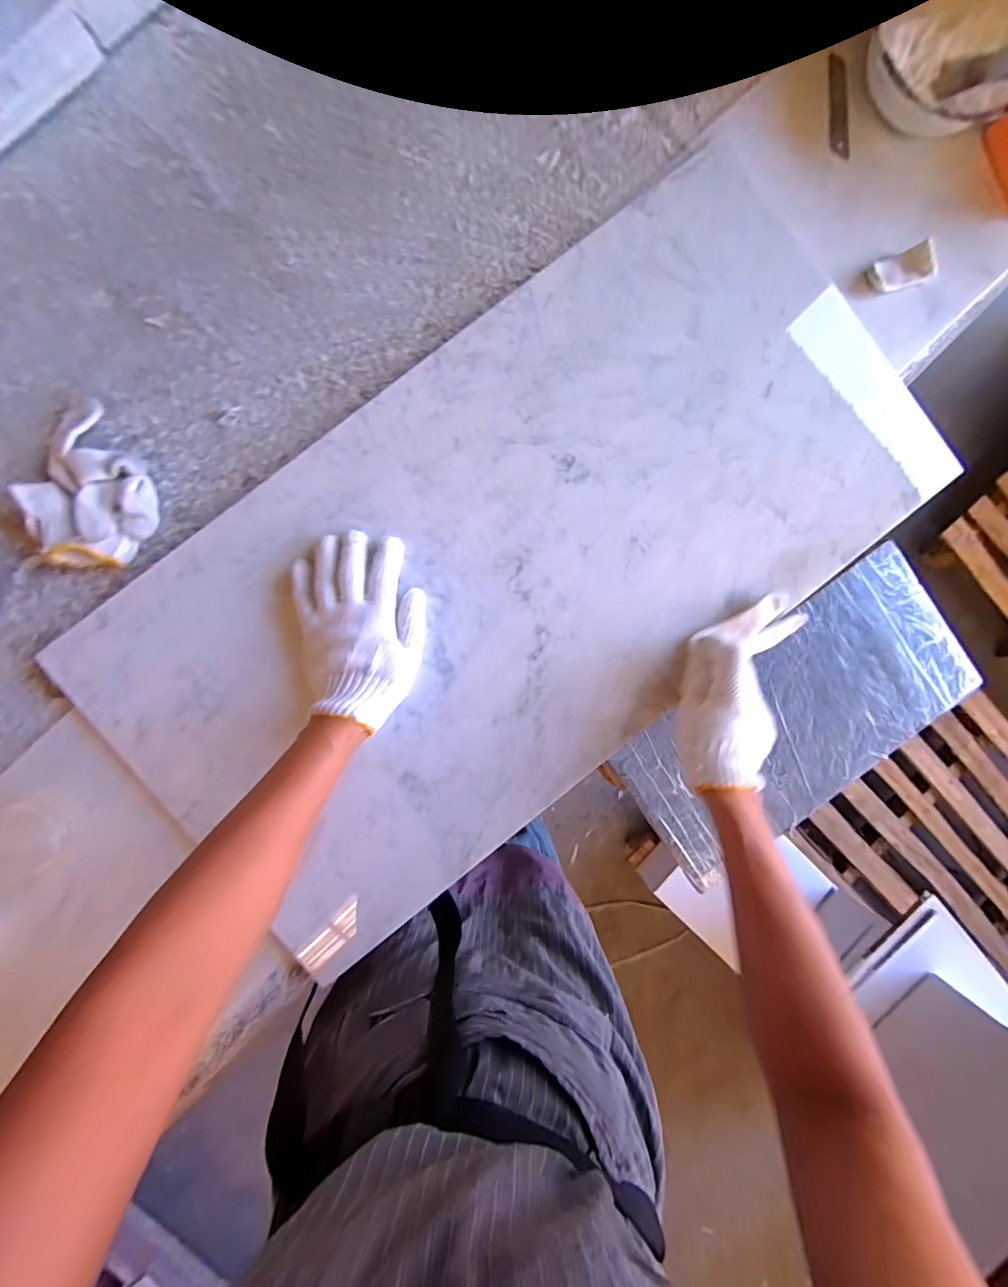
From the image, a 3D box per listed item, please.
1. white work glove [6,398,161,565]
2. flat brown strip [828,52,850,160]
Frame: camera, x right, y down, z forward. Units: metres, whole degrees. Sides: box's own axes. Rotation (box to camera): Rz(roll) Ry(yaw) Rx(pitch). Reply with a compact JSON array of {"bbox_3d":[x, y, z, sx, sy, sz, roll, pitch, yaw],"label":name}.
[{"bbox_3d":[-0.371,-0.140,0.398,0.095,0.035,0.148,14,88,-2],"label":"white work glove"},{"bbox_3d":[0.337,-0.538,0.442,0.020,0.004,0.098,-3,92,-1],"label":"flat brown strip"}]

